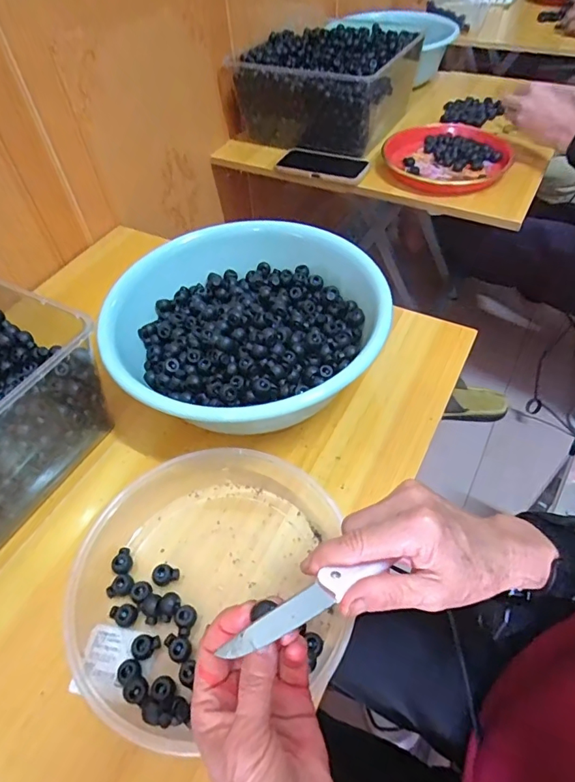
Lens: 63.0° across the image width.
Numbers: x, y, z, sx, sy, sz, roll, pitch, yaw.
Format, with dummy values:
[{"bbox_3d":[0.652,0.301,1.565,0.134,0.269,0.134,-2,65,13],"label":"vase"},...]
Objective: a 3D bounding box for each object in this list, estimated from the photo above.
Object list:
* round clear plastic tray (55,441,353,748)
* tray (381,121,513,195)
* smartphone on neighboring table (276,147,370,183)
[{"bbox_3d":[-0.067,0.148,0.400,0.231,0.042,0.222,-23,54,-15],"label":"round clear plastic tray"},{"bbox_3d":[0.297,-0.436,0.861,0.208,0.034,0.227,-2,52,2],"label":"tray"},{"bbox_3d":[0.067,-0.423,0.876,0.167,0.010,0.084,16,54,15],"label":"smartphone on neighboring table"}]

